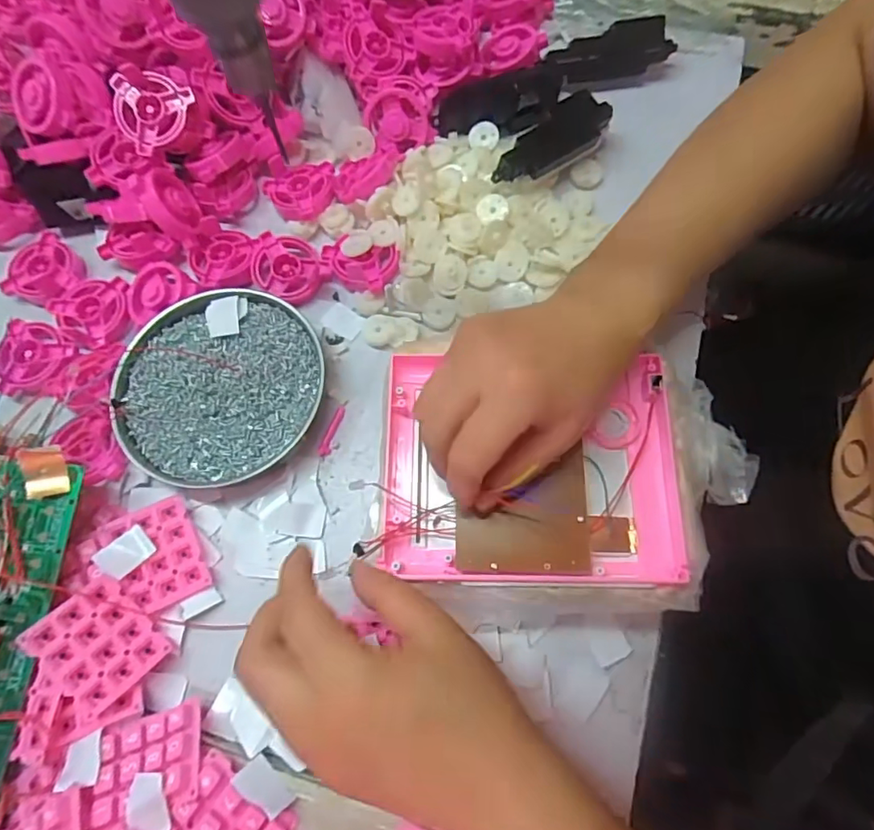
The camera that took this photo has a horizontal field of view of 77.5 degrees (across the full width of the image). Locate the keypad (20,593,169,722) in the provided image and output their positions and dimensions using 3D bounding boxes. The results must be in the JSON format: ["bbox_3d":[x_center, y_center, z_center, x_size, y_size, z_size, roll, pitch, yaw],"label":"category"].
[{"bbox_3d":[-0.188,0.128,0.302,0.059,0.004,0.051,49,57,0],"label":"keypad"}]

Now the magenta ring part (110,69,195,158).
[{"bbox_3d":[-0.199,-0.211,0.381,0.054,0.009,0.052,-2,103,-5],"label":"magenta ring part"}]

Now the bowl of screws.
[{"bbox_3d":[-0.142,-0.019,0.361,0.124,0.023,0.132,0,71,1],"label":"bowl of screws"}]

